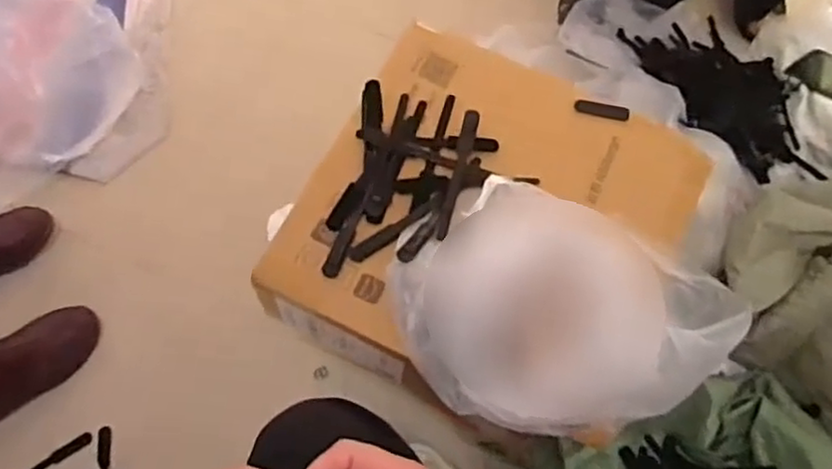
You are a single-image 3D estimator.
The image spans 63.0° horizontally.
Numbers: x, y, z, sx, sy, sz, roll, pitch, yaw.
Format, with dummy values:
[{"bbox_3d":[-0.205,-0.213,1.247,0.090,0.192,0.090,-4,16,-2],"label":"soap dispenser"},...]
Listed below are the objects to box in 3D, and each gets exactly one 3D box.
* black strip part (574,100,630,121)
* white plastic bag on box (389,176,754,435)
[{"bbox_3d":[0.211,-0.141,0.769,0.061,0.011,0.012,11,63,4],"label":"black strip part"},{"bbox_3d":[0.123,0.075,0.619,0.286,0.117,0.193,26,65,11],"label":"white plastic bag on box"}]

